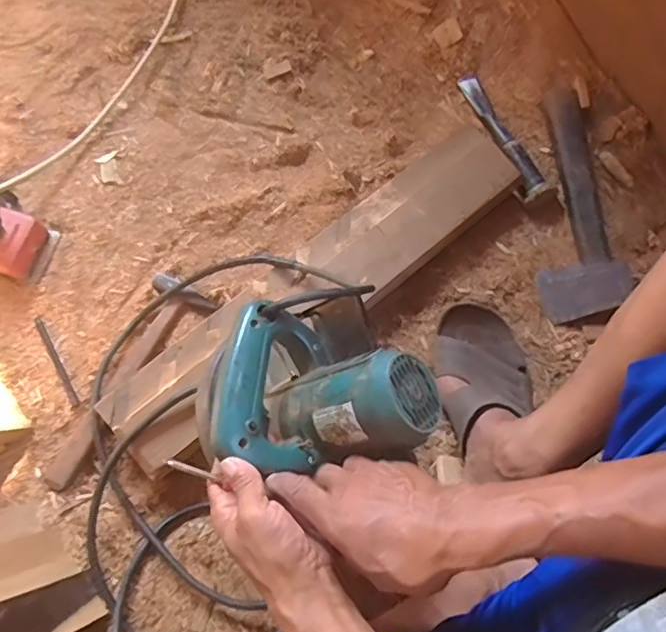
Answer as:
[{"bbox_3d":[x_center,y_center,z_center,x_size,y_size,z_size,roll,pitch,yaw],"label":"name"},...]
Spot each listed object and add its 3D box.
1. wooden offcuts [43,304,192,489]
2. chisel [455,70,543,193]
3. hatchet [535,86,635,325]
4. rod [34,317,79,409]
[{"bbox_3d":[-0.263,0.085,0.701,0.033,0.019,0.259,28,72,9],"label":"wooden offcuts"},{"bbox_3d":[0.244,-0.274,0.842,0.032,0.036,0.229,-19,72,-7],"label":"chisel"},{"bbox_3d":[0.340,-0.157,0.788,0.106,0.049,0.333,5,70,1],"label":"hatchet"},{"bbox_3d":[-0.343,0.055,0.715,0.010,0.005,0.131,-30,73,-11],"label":"rod"}]

